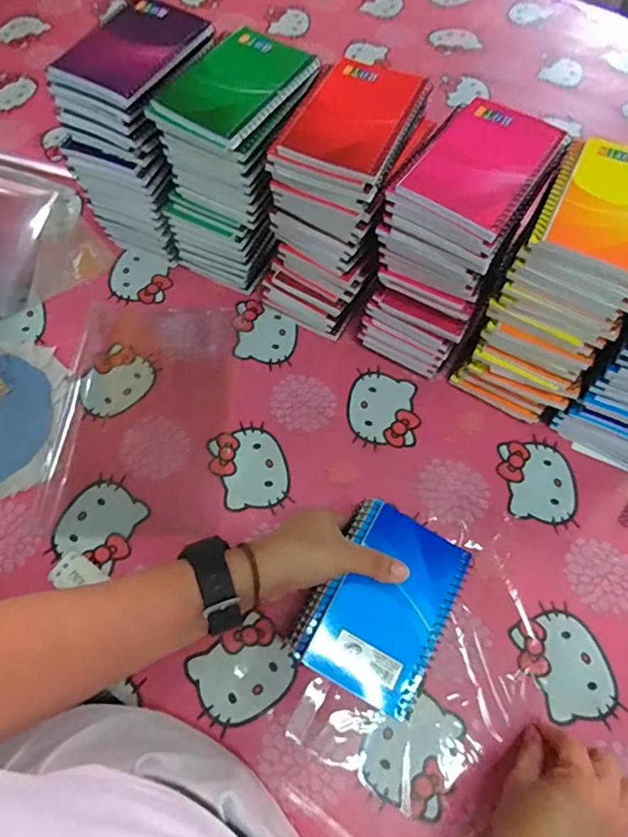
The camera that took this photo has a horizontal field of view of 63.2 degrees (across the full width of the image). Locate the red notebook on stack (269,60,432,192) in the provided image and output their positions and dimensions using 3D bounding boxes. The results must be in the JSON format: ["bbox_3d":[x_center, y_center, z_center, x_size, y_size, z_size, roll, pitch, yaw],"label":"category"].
[{"bbox_3d":[0.036,-0.247,0.417,0.084,0.016,0.139,24,65,10],"label":"red notebook on stack"}]

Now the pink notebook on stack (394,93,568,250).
[{"bbox_3d":[0.132,-0.199,0.398,0.089,0.015,0.129,34,67,14],"label":"pink notebook on stack"}]

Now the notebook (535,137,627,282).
[{"bbox_3d":[0.230,-0.159,0.381,0.083,0.011,0.131,28,66,11],"label":"notebook"}]

